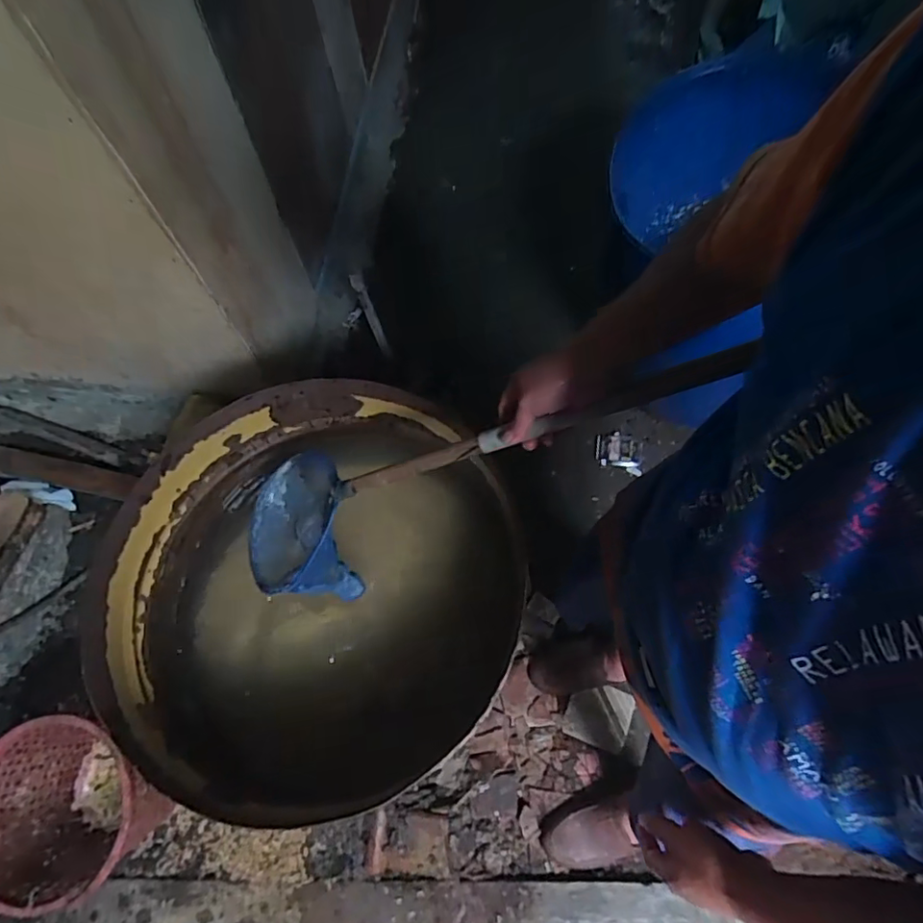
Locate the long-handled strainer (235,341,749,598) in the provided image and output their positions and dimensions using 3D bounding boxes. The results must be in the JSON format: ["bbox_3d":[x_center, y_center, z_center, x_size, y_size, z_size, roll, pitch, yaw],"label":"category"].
[{"bbox_3d":[-0.017,0.011,0.715,0.727,0.129,0.202,-25,61,33],"label":"long-handled strainer"}]

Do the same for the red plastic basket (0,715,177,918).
[{"bbox_3d":[-0.716,0.648,1.037,0.258,0.267,0.281,-1,66,2],"label":"red plastic basket"}]

